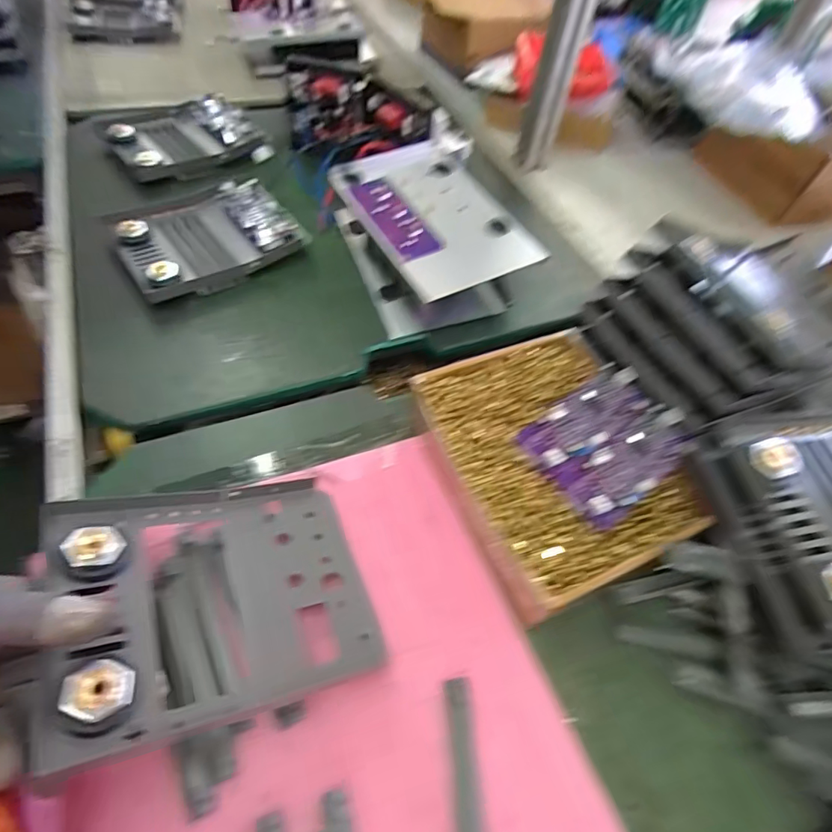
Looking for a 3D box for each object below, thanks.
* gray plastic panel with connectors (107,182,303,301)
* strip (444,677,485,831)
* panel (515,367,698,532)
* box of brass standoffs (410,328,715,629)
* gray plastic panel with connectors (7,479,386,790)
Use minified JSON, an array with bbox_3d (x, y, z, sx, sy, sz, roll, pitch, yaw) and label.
[{"bbox_3d":[-0.240,-0.206,0.584,0.179,0.037,0.157,-27,62,-23],"label":"gray plastic panel with connectors"},{"bbox_3d":[0.033,0.239,0.301,0.017,0.009,0.146,0,55,-7],"label":"strip"},{"bbox_3d":[0.152,0.019,0.399,0.112,0.016,0.094,-37,71,-17],"label":"panel"},{"bbox_3d":[0.114,0.036,0.428,0.176,0.051,0.213,-17,59,-18],"label":"box of brass standoffs"},{"bbox_3d":[-0.129,0.117,0.328,0.187,0.030,0.154,0,44,-37],"label":"gray plastic panel with connectors"}]

